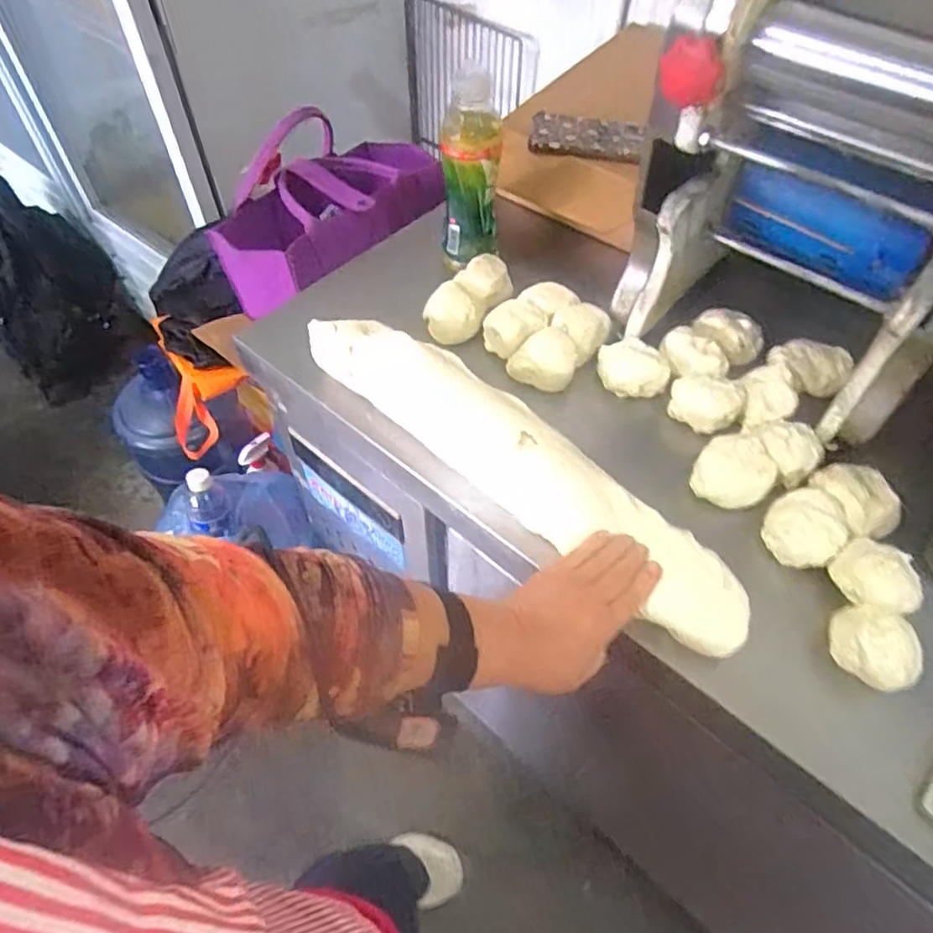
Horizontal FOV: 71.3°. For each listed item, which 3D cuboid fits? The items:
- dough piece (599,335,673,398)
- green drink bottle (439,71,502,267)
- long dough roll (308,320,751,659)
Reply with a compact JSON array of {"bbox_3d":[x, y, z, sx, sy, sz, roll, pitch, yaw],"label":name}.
[{"bbox_3d":[0.174,-0.106,0.692,0.070,0.037,0.057,-4,54,-4],"label":"dough piece"},{"bbox_3d":[0.005,-0.329,0.739,0.064,0.202,0.054,-2,54,-2],"label":"green drink bottle"},{"bbox_3d":[0.047,-0.003,0.602,0.461,0.050,0.079,37,61,22],"label":"long dough roll"}]

